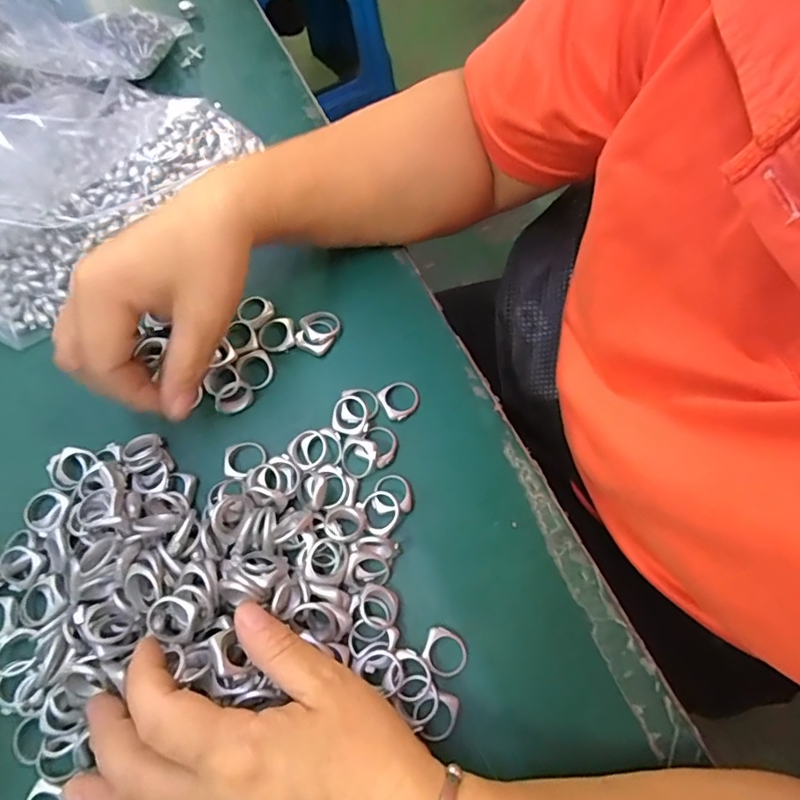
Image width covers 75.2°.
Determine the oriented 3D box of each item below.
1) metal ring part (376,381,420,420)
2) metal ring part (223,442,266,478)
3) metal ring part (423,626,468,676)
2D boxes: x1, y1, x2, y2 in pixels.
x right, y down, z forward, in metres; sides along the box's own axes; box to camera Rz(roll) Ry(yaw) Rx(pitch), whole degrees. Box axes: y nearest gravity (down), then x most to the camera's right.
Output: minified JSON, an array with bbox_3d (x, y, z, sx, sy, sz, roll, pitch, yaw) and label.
[{"bbox_3d":[0.000,-0.001,0.300,0.022,0.004,0.022,-28,71,-8],"label":"metal ring part"},{"bbox_3d":[-0.087,0.033,0.290,0.023,0.004,0.021,0,69,0],"label":"metal ring part"},{"bbox_3d":[0.022,0.122,0.251,0.021,0.004,0.020,-1,70,2],"label":"metal ring part"}]

